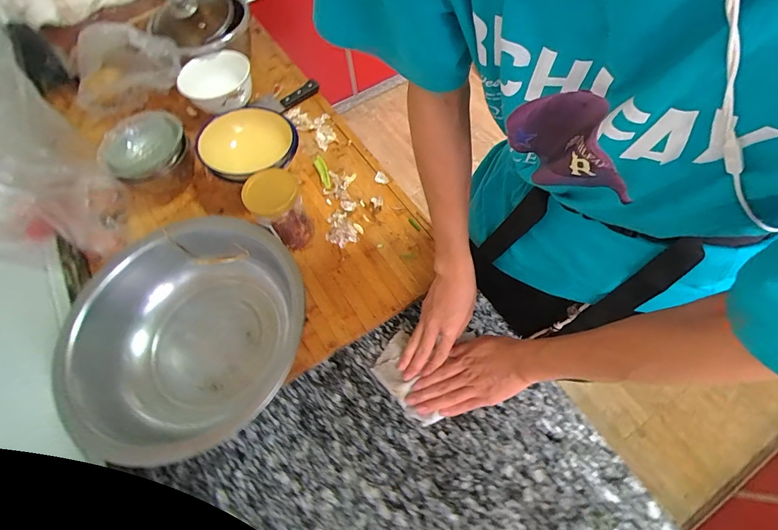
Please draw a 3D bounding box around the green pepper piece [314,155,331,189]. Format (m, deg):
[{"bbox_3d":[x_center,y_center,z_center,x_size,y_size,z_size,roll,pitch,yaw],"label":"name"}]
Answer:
[{"bbox_3d":[-0.133,-0.191,0.726,0.021,0.012,0.083,-24,64,-8],"label":"green pepper piece"}]

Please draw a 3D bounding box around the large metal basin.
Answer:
[{"bbox_3d":[-0.287,0.102,0.545,0.305,0.105,0.329,-2,62,3],"label":"large metal basin"}]

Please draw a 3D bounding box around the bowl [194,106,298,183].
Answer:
[{"bbox_3d":[-0.266,-0.222,0.697,0.168,0.099,0.160,-2,63,4],"label":"bowl"}]

